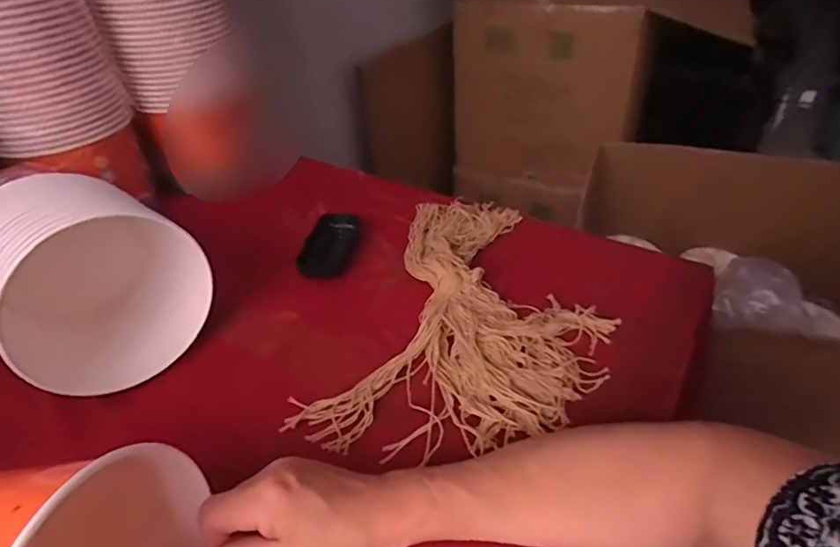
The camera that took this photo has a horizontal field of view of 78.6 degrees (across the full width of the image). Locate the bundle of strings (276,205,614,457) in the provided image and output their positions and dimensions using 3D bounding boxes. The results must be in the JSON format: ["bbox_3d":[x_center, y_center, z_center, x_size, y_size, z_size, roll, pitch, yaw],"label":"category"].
[{"bbox_3d":[0.062,0.029,0.514,0.237,0.029,0.361,11,41,18],"label":"bundle of strings"}]

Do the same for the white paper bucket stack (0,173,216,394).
[{"bbox_3d":[-0.303,0.004,0.464,0.149,0.161,0.157,27,48,32],"label":"white paper bucket stack"}]

